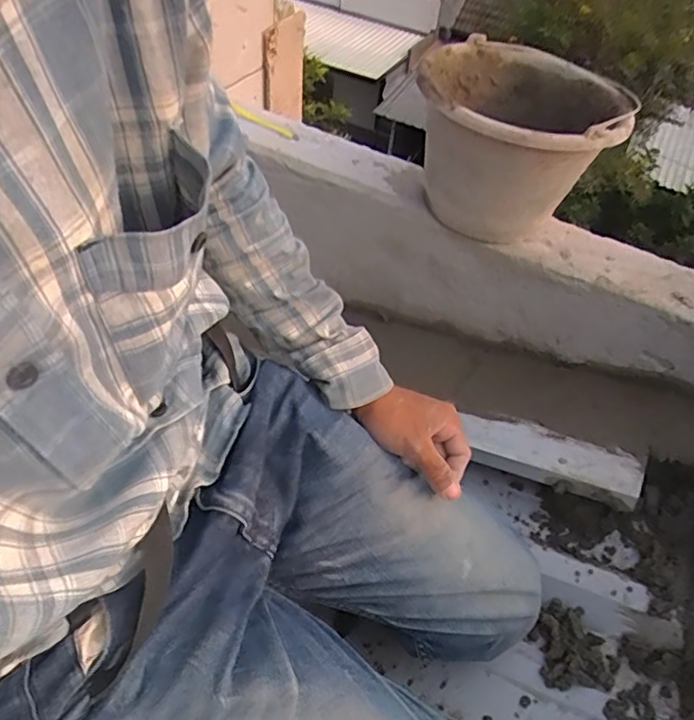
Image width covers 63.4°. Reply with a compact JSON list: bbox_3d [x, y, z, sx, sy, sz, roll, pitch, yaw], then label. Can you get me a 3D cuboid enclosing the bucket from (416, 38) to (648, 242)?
[{"bbox_3d":[0.204,-0.275,0.686,0.219,0.159,0.256,25,56,13],"label":"bucket"}]

